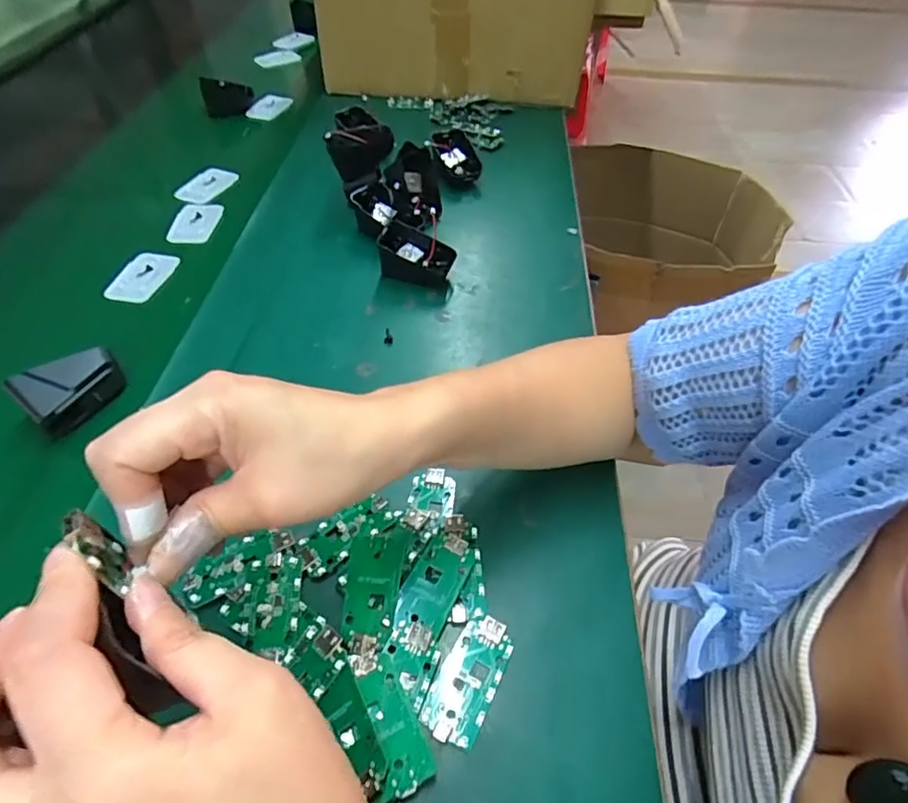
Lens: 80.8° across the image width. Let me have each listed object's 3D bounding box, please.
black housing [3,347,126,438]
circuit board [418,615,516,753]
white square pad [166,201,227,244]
[{"bbox_3d":[-0.277,-0.011,0.387,0.034,0.036,0.061,27,55,20],"label":"black housing"},{"bbox_3d":[0.008,0.146,0.286,0.032,0.005,0.063,22,53,16],"label":"circuit board"},{"bbox_3d":[-0.273,-0.193,0.569,0.046,0.010,0.070,4,53,1],"label":"white square pad"}]

